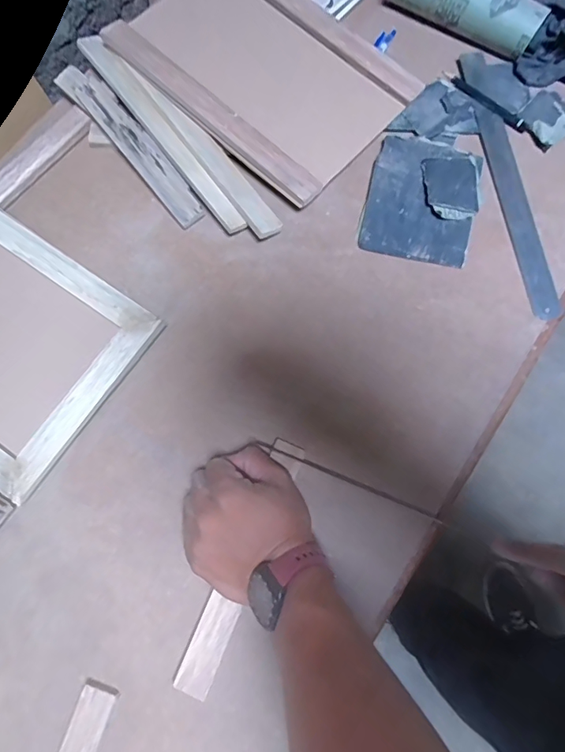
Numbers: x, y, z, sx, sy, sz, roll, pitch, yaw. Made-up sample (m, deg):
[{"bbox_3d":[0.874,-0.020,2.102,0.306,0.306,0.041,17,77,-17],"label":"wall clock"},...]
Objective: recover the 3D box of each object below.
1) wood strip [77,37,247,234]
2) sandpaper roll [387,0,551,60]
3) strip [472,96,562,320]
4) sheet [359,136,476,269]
[{"bbox_3d":[-0.132,-0.268,0.485,0.028,0.010,0.290,-37,78,-9],"label":"wood strip"},{"bbox_3d":[0.206,-0.425,0.505,0.173,0.039,0.050,37,78,9],"label":"sandpaper roll"},{"bbox_3d":[0.245,-0.183,0.475,0.029,0.006,0.254,-10,75,-3],"label":"strip"},{"bbox_3d":[0.147,-0.190,0.480,0.110,0.009,0.140,13,75,3],"label":"sheet"}]

